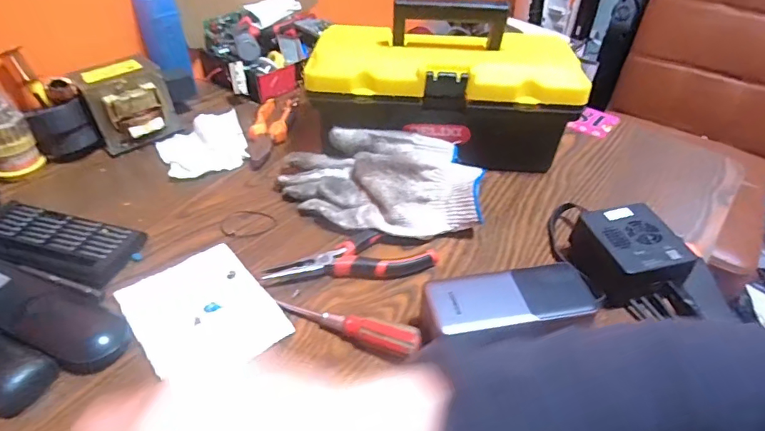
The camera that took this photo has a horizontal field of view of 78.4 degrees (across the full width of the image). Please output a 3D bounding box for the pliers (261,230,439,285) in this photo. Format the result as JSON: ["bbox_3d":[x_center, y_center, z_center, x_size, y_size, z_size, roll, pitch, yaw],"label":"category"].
[{"bbox_3d":[-0.029,0.038,0.440,0.157,0.013,0.050,-4,42,-6],"label":"pliers"}]

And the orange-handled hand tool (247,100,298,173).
[{"bbox_3d":[-0.141,-0.106,0.584,0.044,0.025,0.124,6,42,6],"label":"orange-handled hand tool"}]

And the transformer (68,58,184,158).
[{"bbox_3d":[-0.301,-0.131,0.555,0.098,0.080,0.074,-30,50,-30],"label":"transformer"}]

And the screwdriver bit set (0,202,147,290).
[{"bbox_3d":[-0.310,0.025,0.436,0.156,0.017,0.071,9,42,9],"label":"screwdriver bit set"}]

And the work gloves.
[{"bbox_3d":[-0.005,-0.040,0.491,0.204,0.047,0.122,4,42,3],"label":"work gloves"}]

